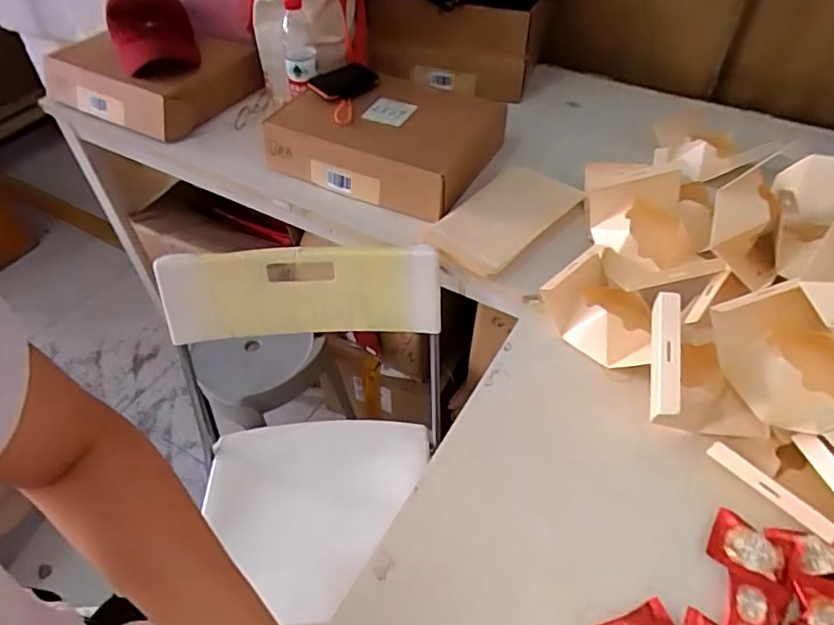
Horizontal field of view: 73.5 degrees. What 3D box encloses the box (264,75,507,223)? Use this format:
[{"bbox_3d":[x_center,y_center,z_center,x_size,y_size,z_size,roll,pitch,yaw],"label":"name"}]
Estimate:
[{"bbox_3d":[-0.063,-0.318,1.002,0.368,0.101,0.262,20,52,18],"label":"box"}]

